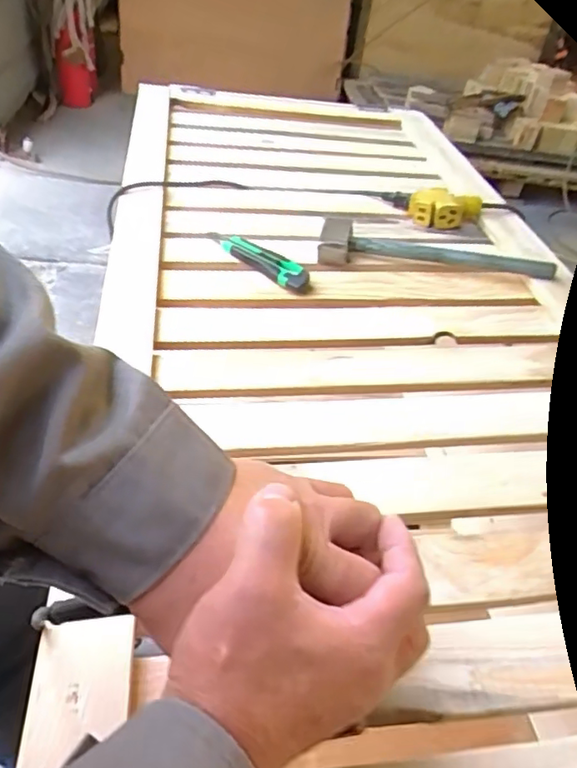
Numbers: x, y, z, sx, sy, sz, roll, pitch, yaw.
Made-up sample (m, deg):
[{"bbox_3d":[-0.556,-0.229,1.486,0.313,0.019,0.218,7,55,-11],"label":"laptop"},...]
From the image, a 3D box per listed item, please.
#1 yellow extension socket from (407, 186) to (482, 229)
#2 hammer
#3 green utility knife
[{"bbox_3d":[0.250,-0.281,0.918,0.109,0.046,0.071,19,43,10],"label":"yellow extension socket"},{"bbox_3d":[0.206,-0.186,0.803,0.328,0.037,0.080,9,42,-2],"label":"hammer"},{"bbox_3d":[-0.039,-0.165,0.746,0.157,0.025,0.038,36,48,26],"label":"green utility knife"}]

